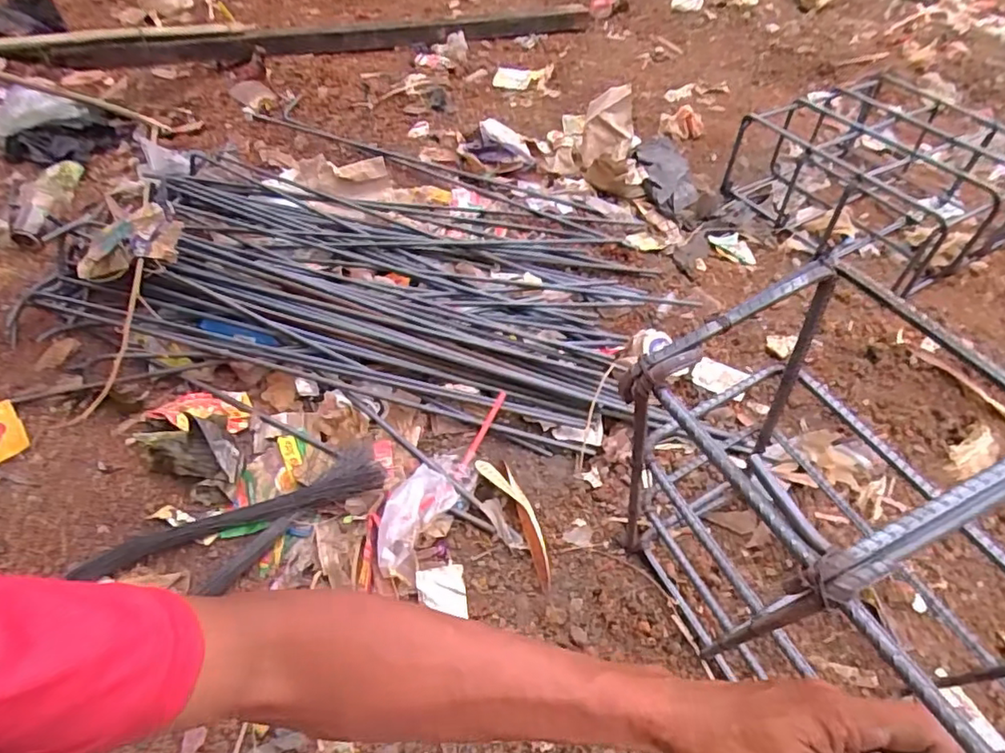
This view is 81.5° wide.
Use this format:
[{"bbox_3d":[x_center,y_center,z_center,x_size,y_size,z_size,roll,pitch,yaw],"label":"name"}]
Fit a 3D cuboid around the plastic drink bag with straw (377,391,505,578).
[{"bbox_3d":[-0.071,0.110,0.679,0.054,0.066,0.260,21,38,19],"label":"plastic drink bag with straw"}]

